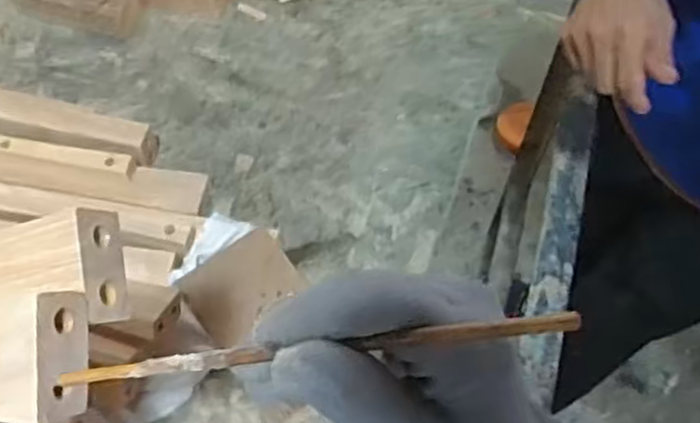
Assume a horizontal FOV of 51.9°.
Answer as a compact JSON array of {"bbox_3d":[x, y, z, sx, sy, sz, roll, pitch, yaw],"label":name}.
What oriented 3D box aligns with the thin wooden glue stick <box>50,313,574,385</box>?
[{"bbox_3d":[-0.021,0.046,0.232,0.185,0.005,0.006,-11,59,22],"label":"thin wooden glue stick"}]

